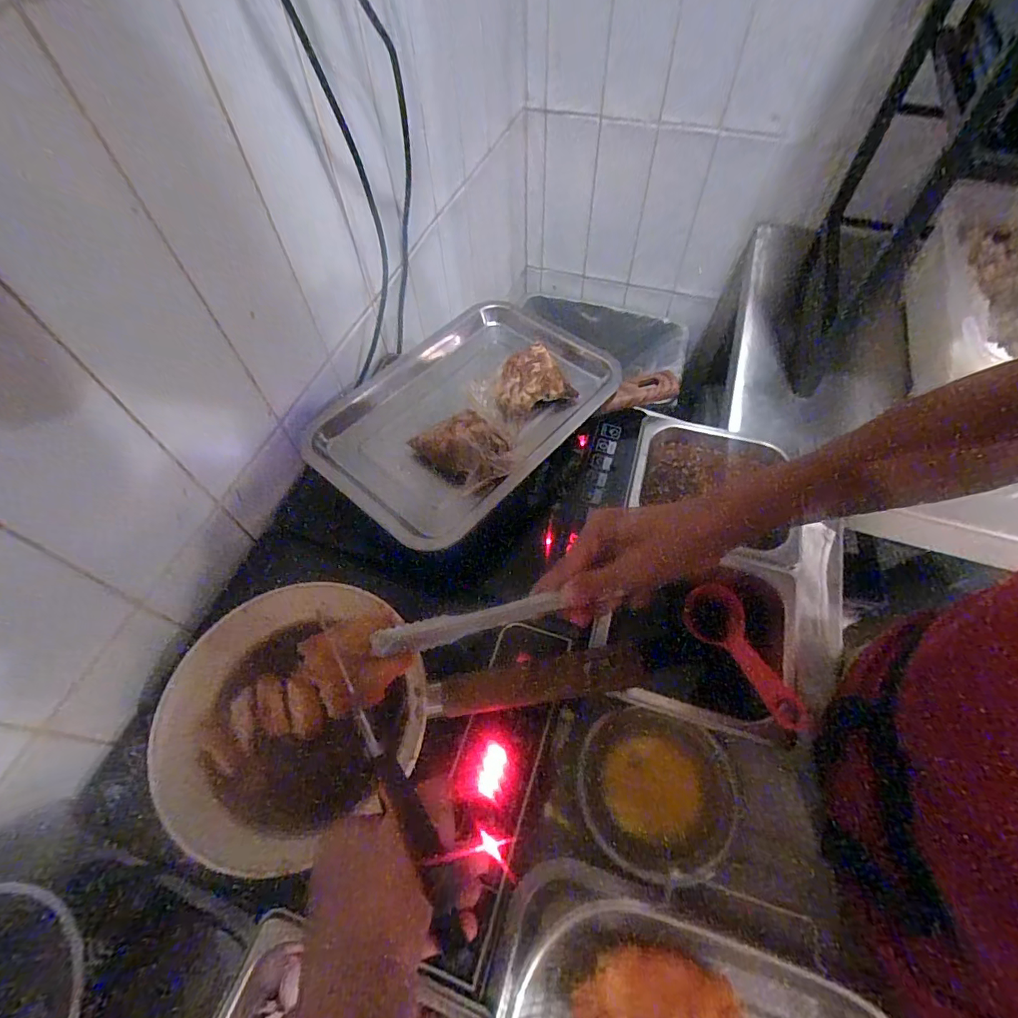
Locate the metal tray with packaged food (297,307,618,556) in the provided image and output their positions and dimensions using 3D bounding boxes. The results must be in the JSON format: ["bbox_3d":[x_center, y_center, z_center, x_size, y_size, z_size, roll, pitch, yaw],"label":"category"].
[{"bbox_3d":[-0.044,-0.109,0.523,0.221,0.046,0.315,37,65,22],"label":"metal tray with packaged food"}]

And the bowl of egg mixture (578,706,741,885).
[{"bbox_3d":[0.126,0.233,0.410,0.126,0.047,0.119,0,57,1],"label":"bowl of egg mixture"}]

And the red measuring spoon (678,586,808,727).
[{"bbox_3d":[0.205,0.130,0.443,0.052,0.020,0.134,-14,58,-8],"label":"red measuring spoon"}]

